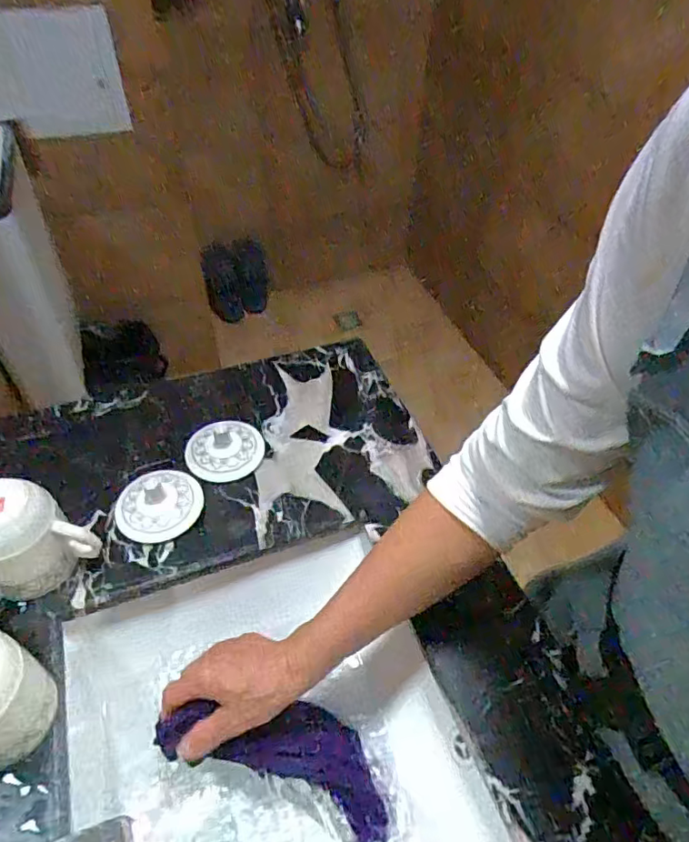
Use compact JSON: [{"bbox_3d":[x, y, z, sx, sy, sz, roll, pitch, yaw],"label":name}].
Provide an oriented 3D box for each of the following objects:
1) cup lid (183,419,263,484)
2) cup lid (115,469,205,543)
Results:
[{"bbox_3d":[-0.133,0.031,0.613,0.084,0.019,0.072,-10,48,-11],"label":"cup lid"},{"bbox_3d":[-0.189,0.086,0.567,0.078,0.025,0.084,1,47,-1],"label":"cup lid"}]

